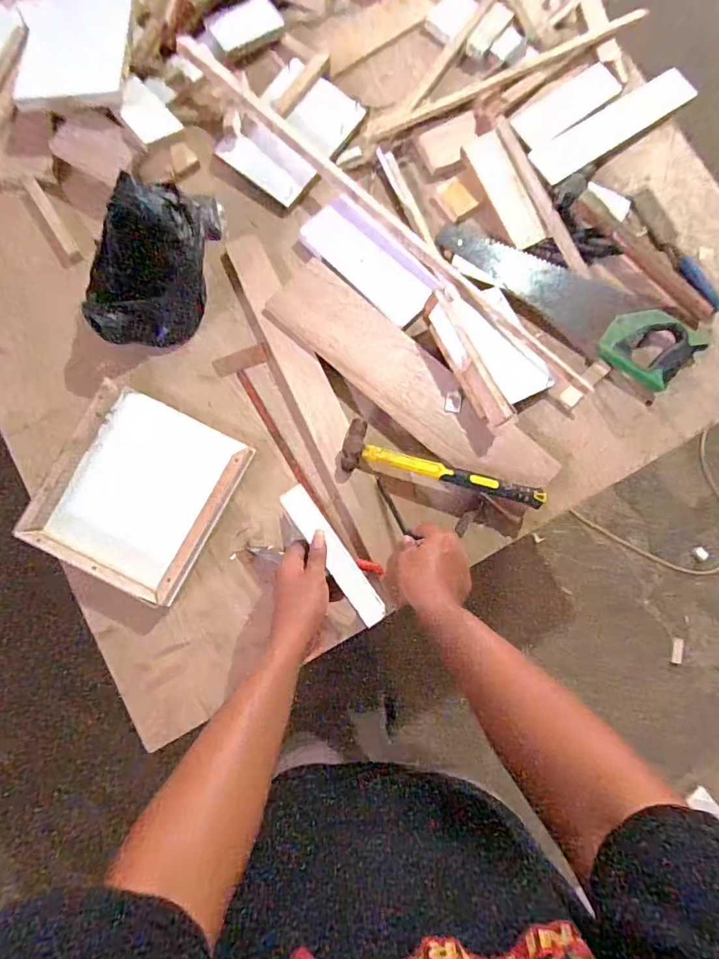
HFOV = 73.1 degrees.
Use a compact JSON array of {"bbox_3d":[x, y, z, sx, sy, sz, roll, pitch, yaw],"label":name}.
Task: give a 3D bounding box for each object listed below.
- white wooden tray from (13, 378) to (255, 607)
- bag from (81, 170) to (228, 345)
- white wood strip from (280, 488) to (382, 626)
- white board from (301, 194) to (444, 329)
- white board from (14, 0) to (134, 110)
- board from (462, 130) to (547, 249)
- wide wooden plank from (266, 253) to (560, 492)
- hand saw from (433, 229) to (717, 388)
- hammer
[{"bbox_3d":[-0.295,0.010,0.651,0.227,0.053,0.244,26,79,1],"label":"white wooden tray"},{"bbox_3d":[-0.280,-0.282,0.645,0.127,0.128,0.205,20,81,-1],"label":"bag"},{"bbox_3d":[-0.030,0.090,0.585,0.035,0.009,0.186,-34,87,-7],"label":"white wood strip"},{"bbox_3d":[0.018,-0.337,0.739,0.214,0.011,0.093,42,79,4],"label":"white board"},{"bbox_3d":[-0.420,-0.684,0.731,0.152,0.018,0.320,-5,73,-4],"label":"white board"},{"bbox_3d":[0.233,-0.460,0.771,0.058,0.013,0.188,-27,82,-9],"label":"board"},{"bbox_3d":[0.077,-0.142,0.715,0.474,0.019,0.121,41,82,4],"label":"wide wooden plank"},{"bbox_3d":[0.337,-0.303,0.765,0.435,0.053,0.136,36,82,2],"label":"hand saw"},{"bbox_3d":[0.119,-0.023,0.688,0.288,0.044,0.082,11,82,-2],"label":"hammer"}]

